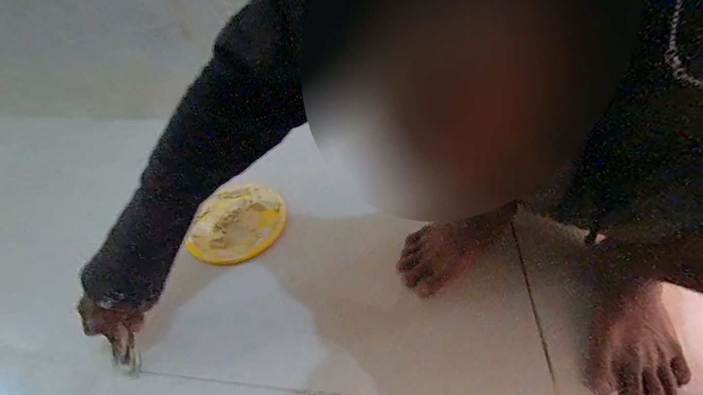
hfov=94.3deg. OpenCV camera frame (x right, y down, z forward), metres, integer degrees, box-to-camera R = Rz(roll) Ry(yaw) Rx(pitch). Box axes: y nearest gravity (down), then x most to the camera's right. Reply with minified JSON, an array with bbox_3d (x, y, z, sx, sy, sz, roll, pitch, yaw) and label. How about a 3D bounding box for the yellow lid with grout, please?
[{"bbox_3d":[-0.215,0.045,0.636,0.161,0.021,0.189,11,49,3],"label":"yellow lid with grout"}]

